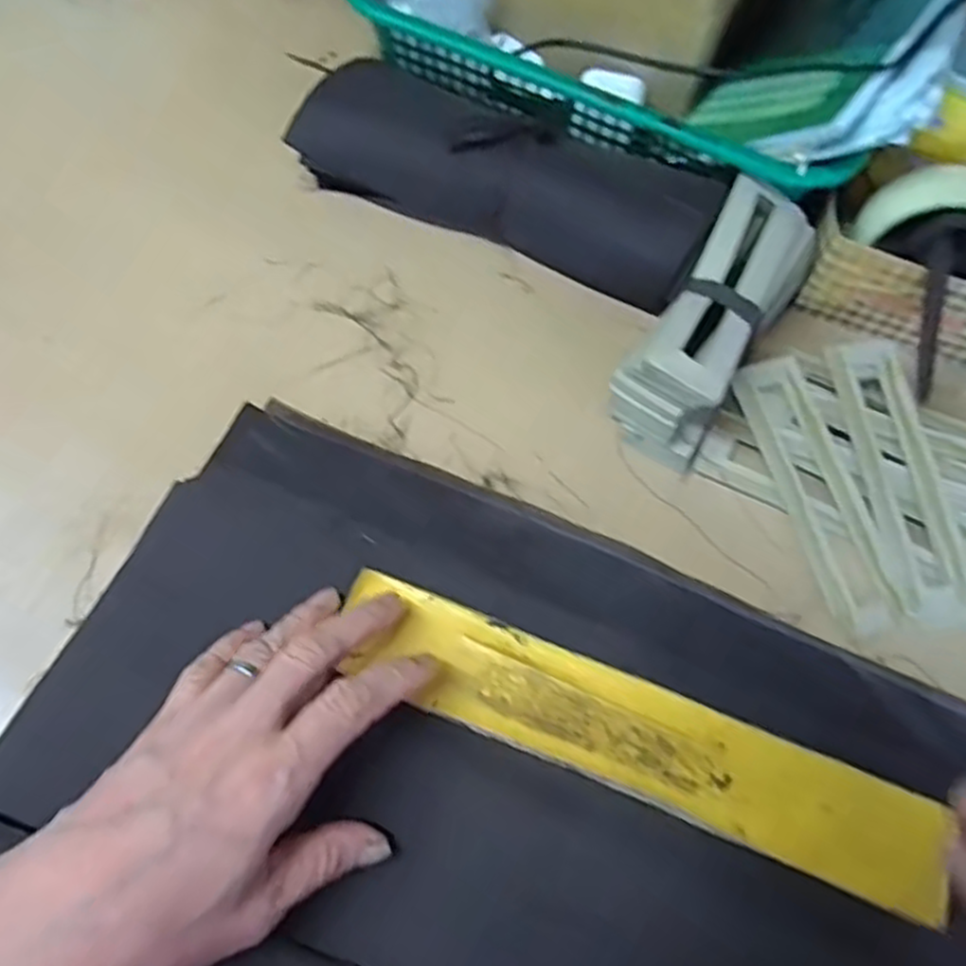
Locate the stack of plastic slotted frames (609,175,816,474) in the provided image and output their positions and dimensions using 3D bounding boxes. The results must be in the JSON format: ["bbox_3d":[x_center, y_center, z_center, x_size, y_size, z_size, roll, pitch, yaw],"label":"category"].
[{"bbox_3d":[0.134,-0.095,0.426,0.056,0.064,0.164,32,66,11],"label":"stack of plastic slotted frames"}]

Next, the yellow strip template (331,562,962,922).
[{"bbox_3d":[0.066,0.108,0.320,0.255,0.008,0.047,21,65,8],"label":"yellow strip template"}]

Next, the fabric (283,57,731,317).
[{"bbox_3d":[0.008,-0.188,0.472,0.267,0.068,0.071,26,65,9],"label":"fabric"}]

